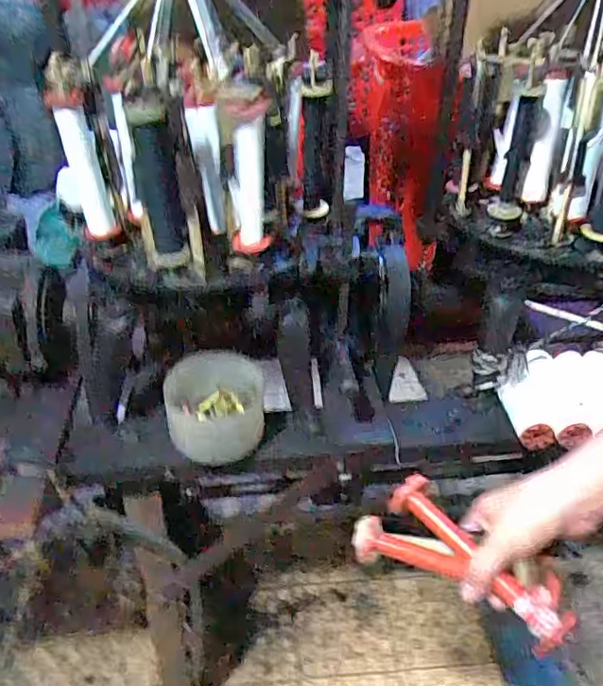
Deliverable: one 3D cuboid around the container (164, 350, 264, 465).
[{"bbox_3d":[-0.104,0.075,0.706,0.114,0.089,0.100,-7,36,-10],"label":"container"}]

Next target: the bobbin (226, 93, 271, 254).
[{"bbox_3d":[-0.050,-0.170,0.606,0.049,0.158,0.048,-5,36,-7],"label":"bobbin"}]

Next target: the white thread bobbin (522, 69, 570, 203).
[{"bbox_3d":[0.293,-0.243,0.687,0.033,0.145,0.027,16,38,21],"label":"white thread bobbin"}]

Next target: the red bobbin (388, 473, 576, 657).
[{"bbox_3d":[0.137,0.172,0.457,0.029,0.033,0.157,-28,55,-32],"label":"red bobbin"}]

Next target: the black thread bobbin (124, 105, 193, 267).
[{"bbox_3d":[-0.148,-0.160,0.592,0.040,0.159,0.046,-14,38,-19],"label":"black thread bobbin"}]

